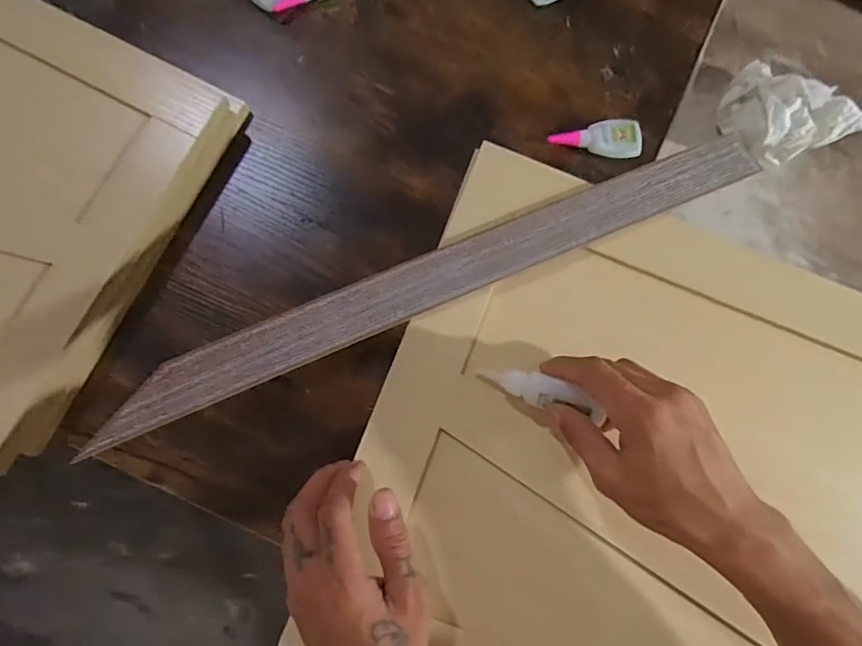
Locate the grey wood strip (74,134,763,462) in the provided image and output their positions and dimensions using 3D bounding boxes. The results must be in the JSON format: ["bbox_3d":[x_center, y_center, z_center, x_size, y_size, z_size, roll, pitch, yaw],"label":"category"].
[{"bbox_3d":[0.010,-0.034,0.377,0.516,0.012,0.040,-23,84,-6],"label":"grey wood strip"}]

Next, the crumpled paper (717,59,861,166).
[{"bbox_3d":[0.377,-0.218,0.537,0.132,0.063,0.110,30,82,1],"label":"crumpled paper"}]

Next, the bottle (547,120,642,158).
[{"bbox_3d":[0.176,-0.196,0.545,0.099,0.018,0.040,-2,82,-4],"label":"bottle"}]

